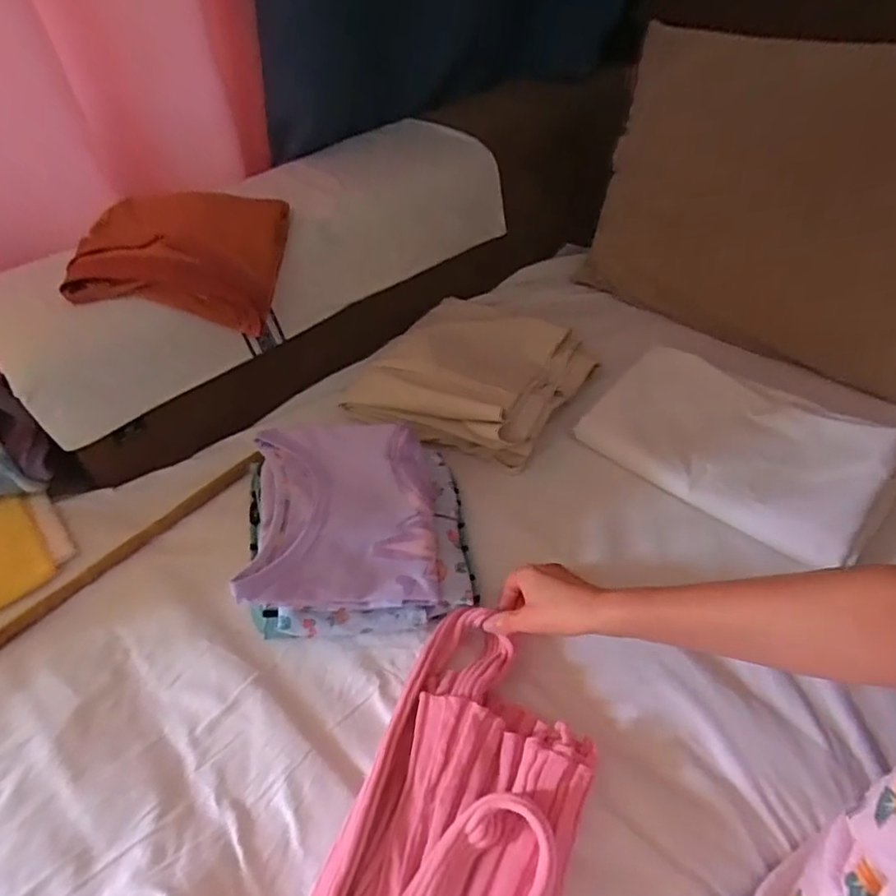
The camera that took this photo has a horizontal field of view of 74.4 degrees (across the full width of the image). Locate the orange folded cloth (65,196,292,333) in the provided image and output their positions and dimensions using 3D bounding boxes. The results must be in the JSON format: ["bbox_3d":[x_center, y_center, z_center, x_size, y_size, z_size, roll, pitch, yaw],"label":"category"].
[{"bbox_3d":[-0.322,-0.240,0.722,0.232,0.063,0.173,2,73,-9],"label":"orange folded cloth"}]

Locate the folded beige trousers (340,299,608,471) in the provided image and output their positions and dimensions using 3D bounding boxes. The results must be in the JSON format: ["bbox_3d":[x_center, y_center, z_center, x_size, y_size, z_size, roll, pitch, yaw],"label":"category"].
[{"bbox_3d":[0.042,-0.110,0.811,0.252,0.071,0.307,19,50,22],"label":"folded beige trousers"}]

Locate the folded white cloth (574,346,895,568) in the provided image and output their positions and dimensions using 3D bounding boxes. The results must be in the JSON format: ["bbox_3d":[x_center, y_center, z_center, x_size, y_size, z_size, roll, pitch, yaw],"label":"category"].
[{"bbox_3d":[0.347,-0.014,0.712,0.315,0.033,0.200,31,69,30],"label":"folded white cloth"}]

